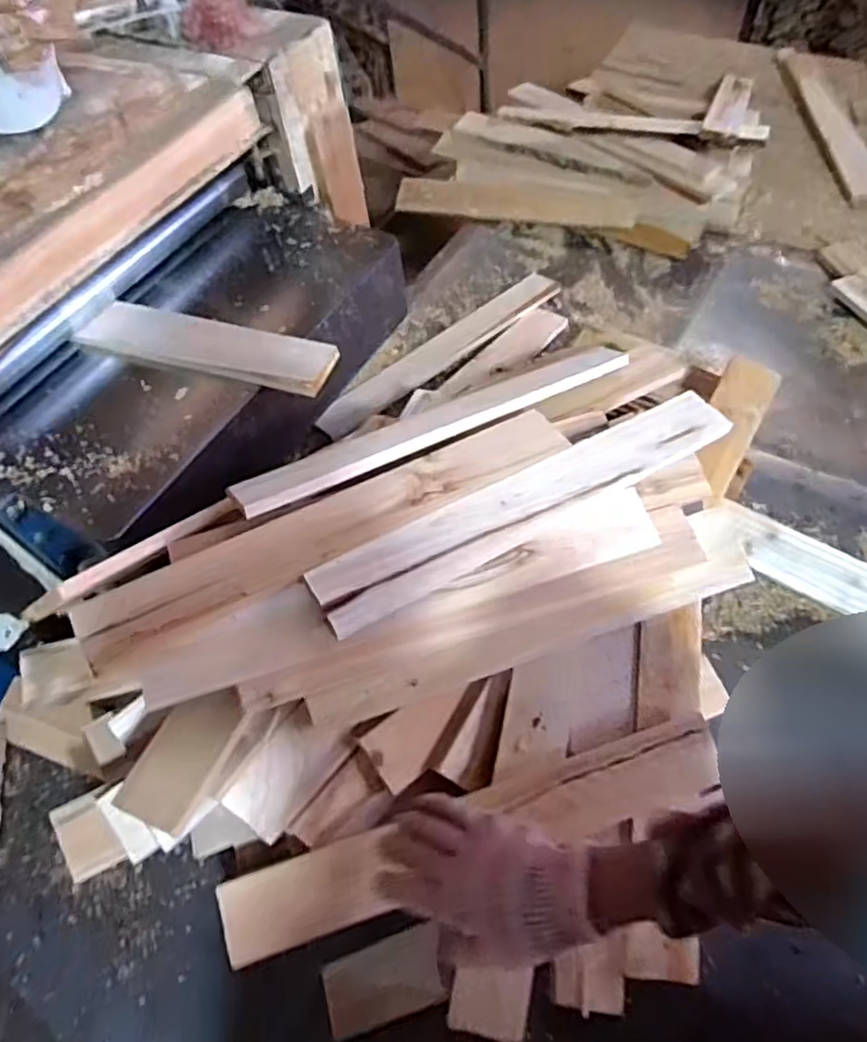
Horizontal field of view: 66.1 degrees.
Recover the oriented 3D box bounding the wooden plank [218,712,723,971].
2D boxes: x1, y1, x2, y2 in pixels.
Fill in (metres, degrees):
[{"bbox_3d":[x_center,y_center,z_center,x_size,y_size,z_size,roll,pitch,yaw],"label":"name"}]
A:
[{"bbox_3d":[0.048,0.293,0.630,0.482,0.033,0.069,-17,57,-8],"label":"wooden plank"}]

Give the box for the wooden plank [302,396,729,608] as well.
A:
[{"bbox_3d":[0.112,-0.028,0.674,0.495,0.017,0.074,-26,55,-23],"label":"wooden plank"}]

